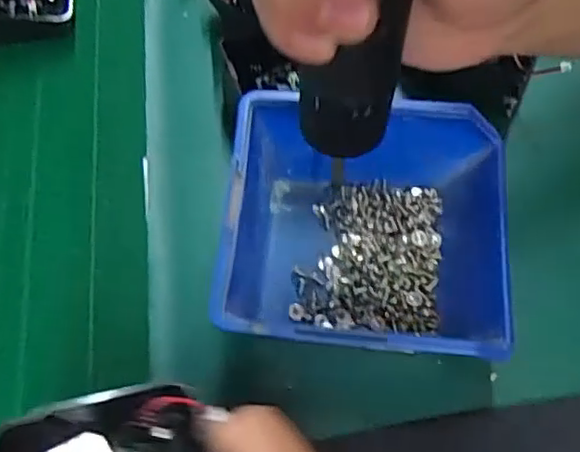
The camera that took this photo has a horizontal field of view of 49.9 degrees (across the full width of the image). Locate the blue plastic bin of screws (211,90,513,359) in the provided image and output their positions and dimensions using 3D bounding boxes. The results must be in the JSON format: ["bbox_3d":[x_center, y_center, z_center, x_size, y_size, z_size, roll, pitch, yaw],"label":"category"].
[{"bbox_3d":[0.033,0.007,0.285,0.119,0.063,0.112,4,67,3],"label":"blue plastic bin of screws"}]

